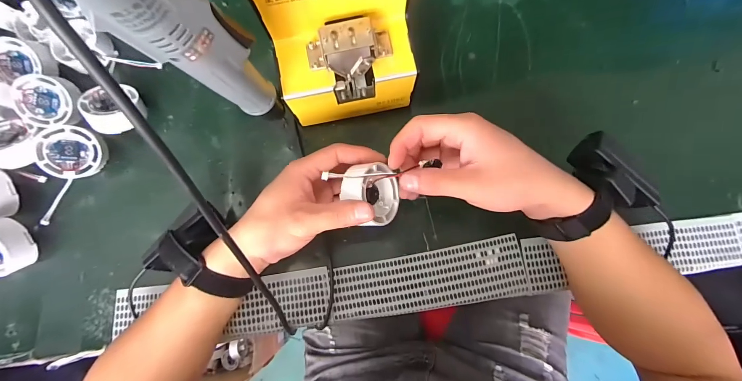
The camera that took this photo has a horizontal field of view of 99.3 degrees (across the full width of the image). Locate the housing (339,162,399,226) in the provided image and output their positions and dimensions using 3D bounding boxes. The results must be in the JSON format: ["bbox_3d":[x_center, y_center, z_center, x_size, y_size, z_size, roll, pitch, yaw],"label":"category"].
[{"bbox_3d":[-0.002,0.004,0.274,0.026,0.060,0.052,-7,83,37],"label":"housing"}]

